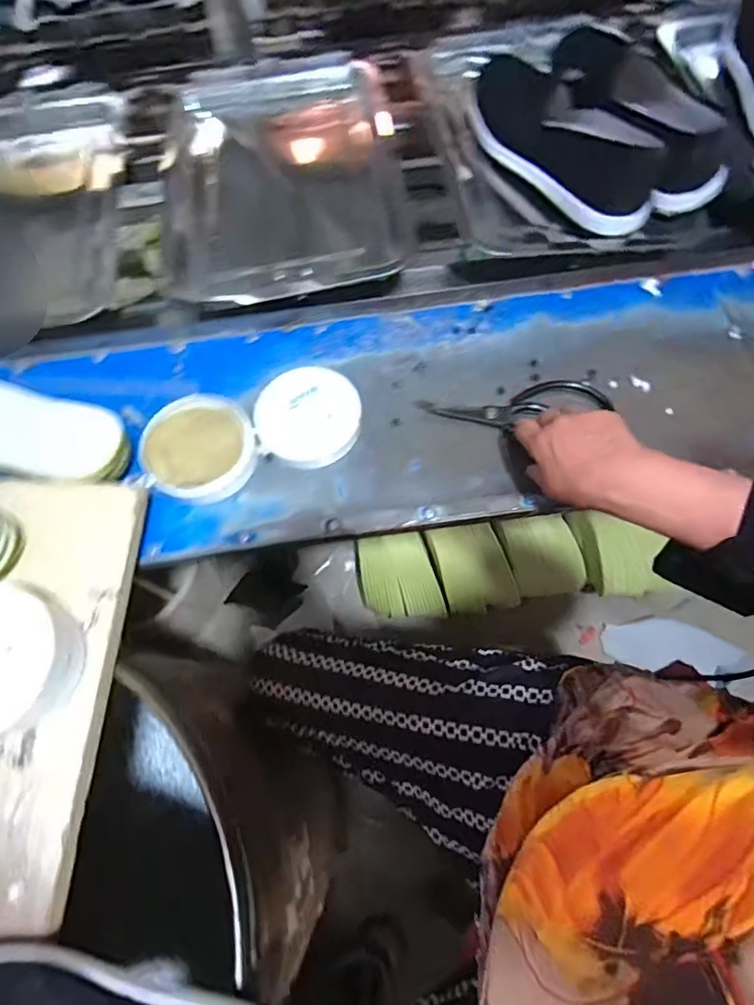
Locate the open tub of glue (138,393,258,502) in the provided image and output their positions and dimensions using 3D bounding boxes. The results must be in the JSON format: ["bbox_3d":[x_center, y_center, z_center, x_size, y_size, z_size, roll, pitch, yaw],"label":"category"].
[{"bbox_3d":[-0.170,-0.049,0.489,0.098,0.048,0.098,-1,67,2],"label":"open tub of glue"}]

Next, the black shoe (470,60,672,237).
[{"bbox_3d":[0.186,-0.397,0.545,0.107,0.069,0.264,-23,68,-7],"label":"black shoe"}]

